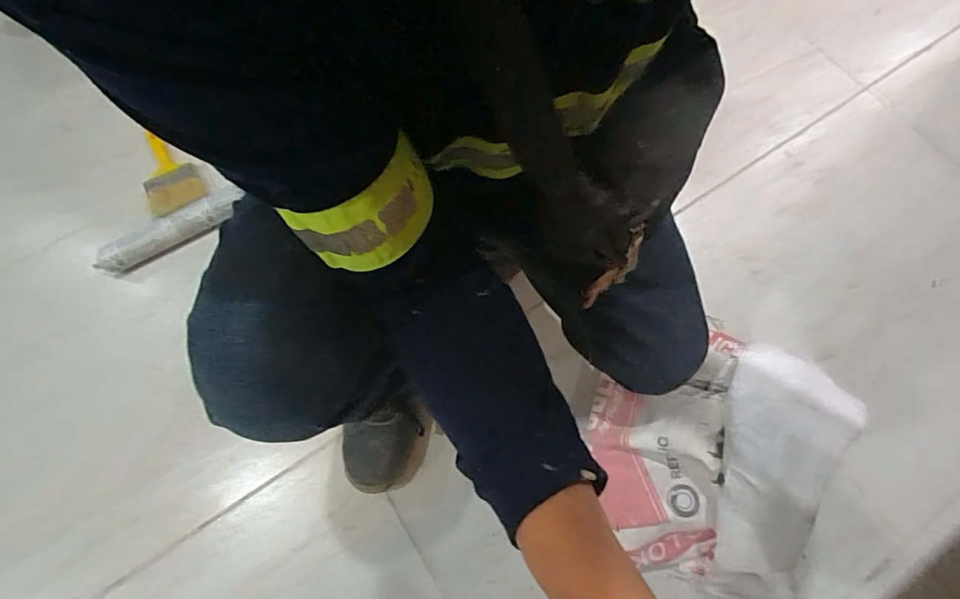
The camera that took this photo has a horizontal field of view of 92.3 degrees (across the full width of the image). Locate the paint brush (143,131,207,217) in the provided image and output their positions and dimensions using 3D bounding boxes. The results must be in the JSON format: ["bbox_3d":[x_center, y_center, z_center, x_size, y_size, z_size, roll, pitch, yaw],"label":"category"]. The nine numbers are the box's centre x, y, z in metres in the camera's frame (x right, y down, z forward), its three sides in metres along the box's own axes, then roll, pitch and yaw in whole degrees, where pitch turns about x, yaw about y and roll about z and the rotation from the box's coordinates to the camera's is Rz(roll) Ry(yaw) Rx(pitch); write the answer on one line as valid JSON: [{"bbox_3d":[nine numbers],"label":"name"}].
[{"bbox_3d":[-0.599,-0.247,0.884,0.093,0.022,0.208,-22,67,-27],"label":"paint brush"}]

